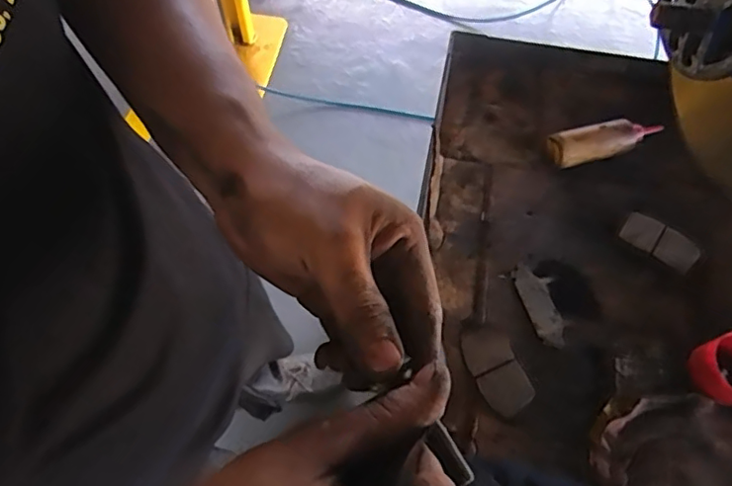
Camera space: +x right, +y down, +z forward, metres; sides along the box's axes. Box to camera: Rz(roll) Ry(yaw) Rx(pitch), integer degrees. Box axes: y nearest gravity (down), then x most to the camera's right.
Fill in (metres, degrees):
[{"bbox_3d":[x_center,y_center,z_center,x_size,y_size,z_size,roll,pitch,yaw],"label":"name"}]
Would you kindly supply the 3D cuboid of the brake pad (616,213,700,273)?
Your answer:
[{"bbox_3d":[0.330,-0.002,0.635,0.081,0.009,0.039,34,66,17],"label":"brake pad"}]

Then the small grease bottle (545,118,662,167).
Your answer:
[{"bbox_3d":[0.292,-0.128,0.686,0.135,0.029,0.035,-14,62,-8],"label":"small grease bottle"}]

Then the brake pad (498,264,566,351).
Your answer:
[{"bbox_3d":[0.189,0.066,0.613,0.044,0.007,0.095,-21,63,-12],"label":"brake pad"}]

